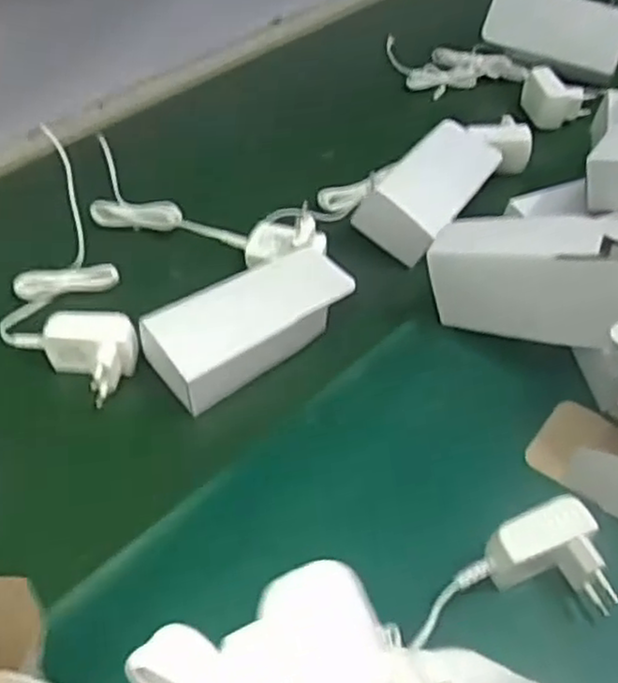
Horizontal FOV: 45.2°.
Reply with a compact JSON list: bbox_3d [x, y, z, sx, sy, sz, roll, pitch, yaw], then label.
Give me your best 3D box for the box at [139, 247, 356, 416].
[{"bbox_3d":[-0.042,-0.016,0.529,0.146,0.033,0.068,-32,56,-24],"label":"box"}]

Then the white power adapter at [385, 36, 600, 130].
[{"bbox_3d":[0.179,-0.287,0.791,0.247,0.036,0.083,27,55,22],"label":"white power adapter"}]

